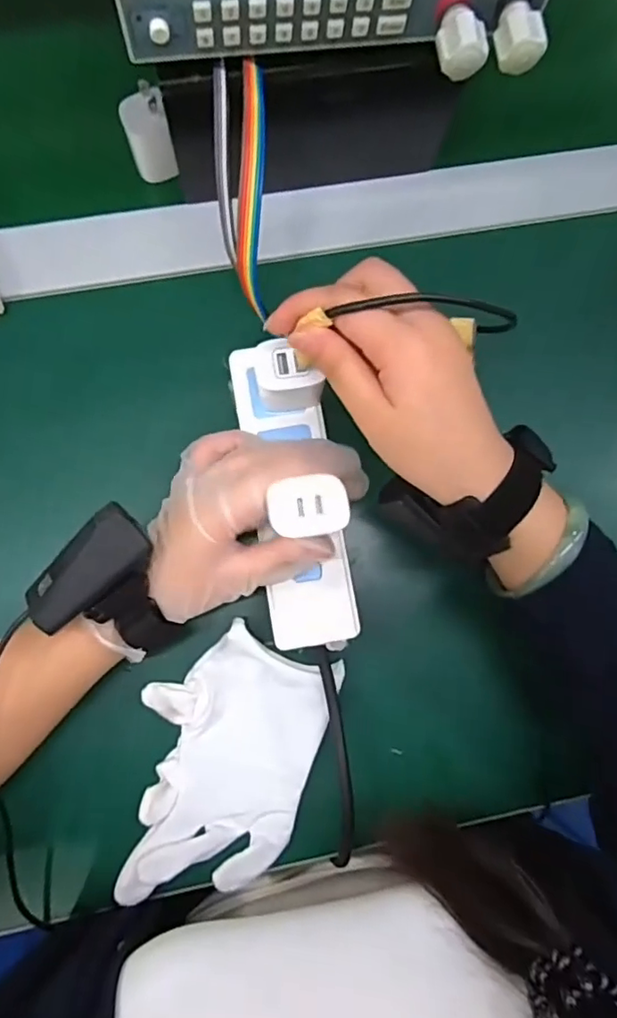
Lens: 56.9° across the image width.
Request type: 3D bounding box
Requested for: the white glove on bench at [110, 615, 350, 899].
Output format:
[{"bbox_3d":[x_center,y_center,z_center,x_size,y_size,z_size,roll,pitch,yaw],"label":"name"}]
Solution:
[{"bbox_3d":[-0.054,0.163,0.357,0.107,0.023,0.166,19,83,-2],"label":"white glove on bench"}]

